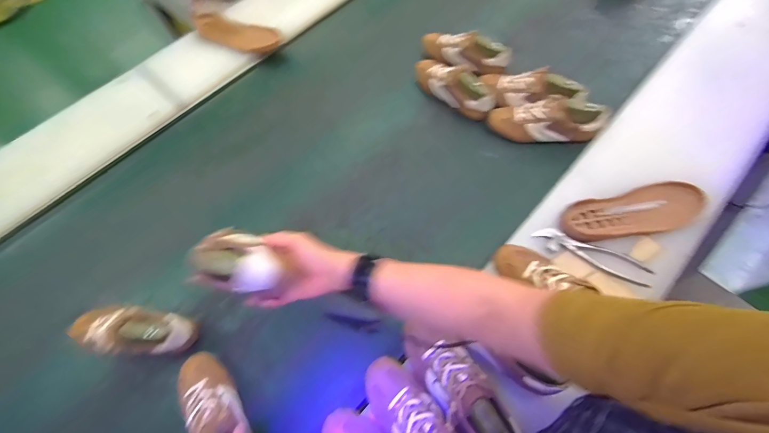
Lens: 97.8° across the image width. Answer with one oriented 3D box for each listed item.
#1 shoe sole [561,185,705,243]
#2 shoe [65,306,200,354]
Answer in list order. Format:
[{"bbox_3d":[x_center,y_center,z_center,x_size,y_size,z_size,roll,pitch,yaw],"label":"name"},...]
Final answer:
[{"bbox_3d":[0.453,-0.007,0.614,0.244,0.033,0.085,-11,63,-3],"label":"shoe sole"},{"bbox_3d":[-0.480,0.205,0.618,0.242,0.076,0.078,6,64,5],"label":"shoe"}]

